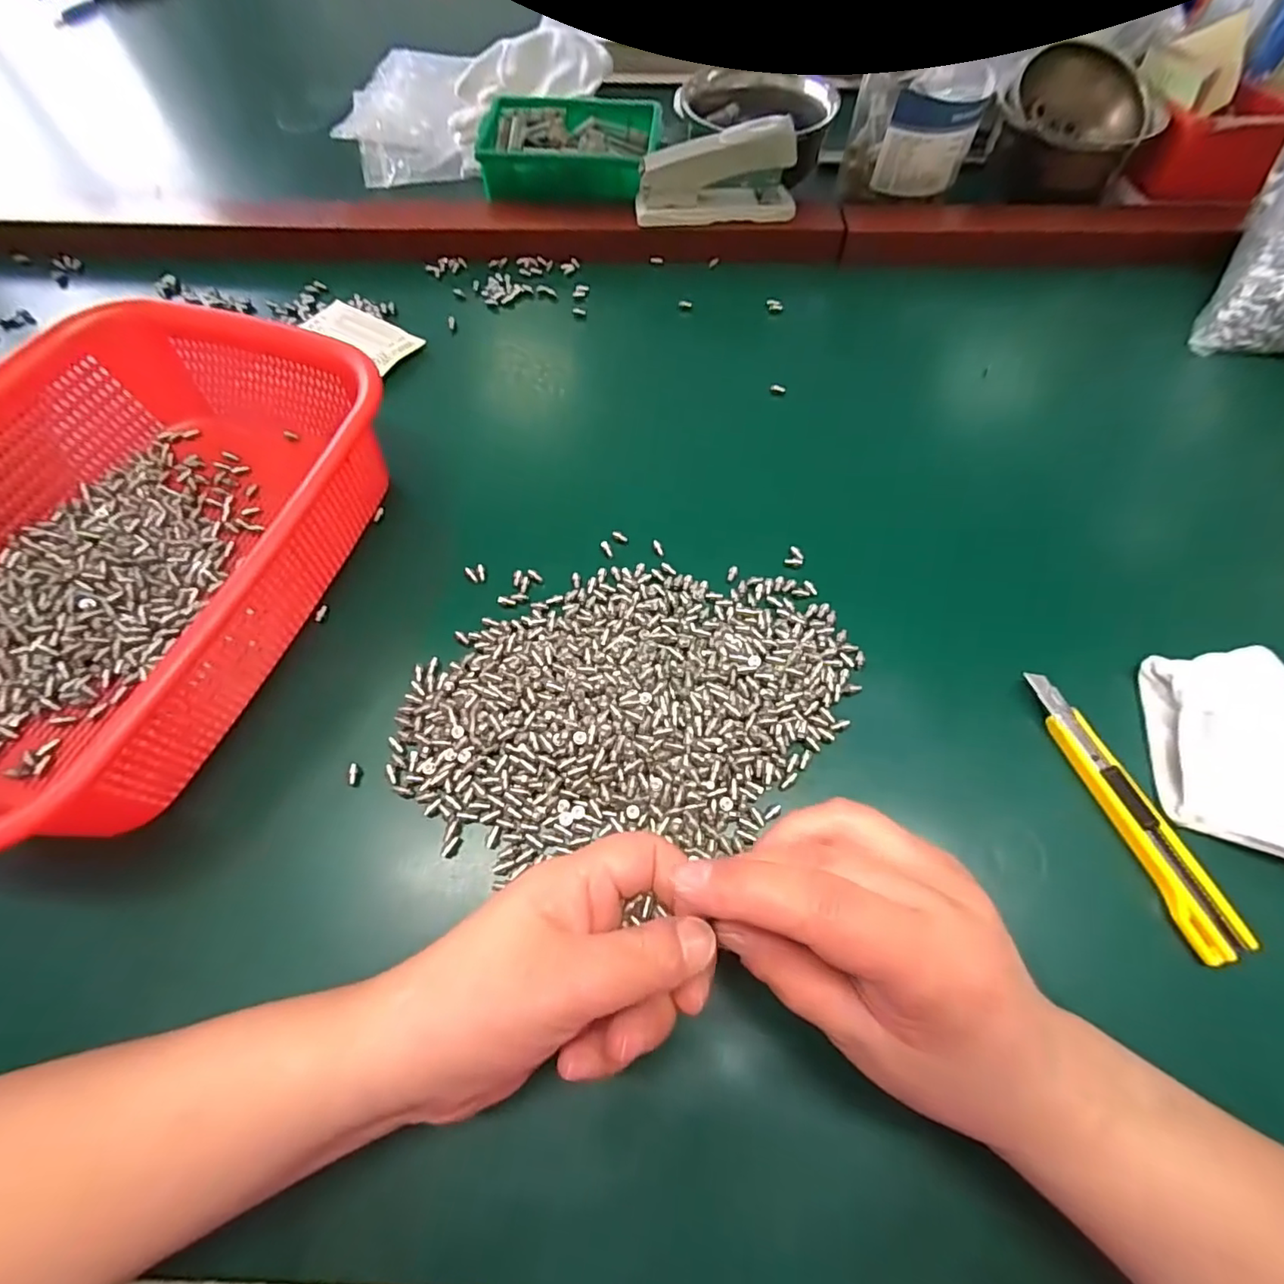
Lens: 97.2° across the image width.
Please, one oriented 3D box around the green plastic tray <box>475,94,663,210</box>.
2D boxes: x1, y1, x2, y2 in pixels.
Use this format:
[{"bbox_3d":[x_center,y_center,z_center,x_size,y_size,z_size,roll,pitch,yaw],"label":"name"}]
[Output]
[{"bbox_3d":[-0.058,-0.416,0.481,0.145,0.037,0.115,9,64,3],"label":"green plastic tray"}]

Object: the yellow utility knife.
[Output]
[{"bbox_3d":[0.226,0.076,0.267,0.020,0.010,0.133,-18,65,-9],"label":"yellow utility knife"}]

